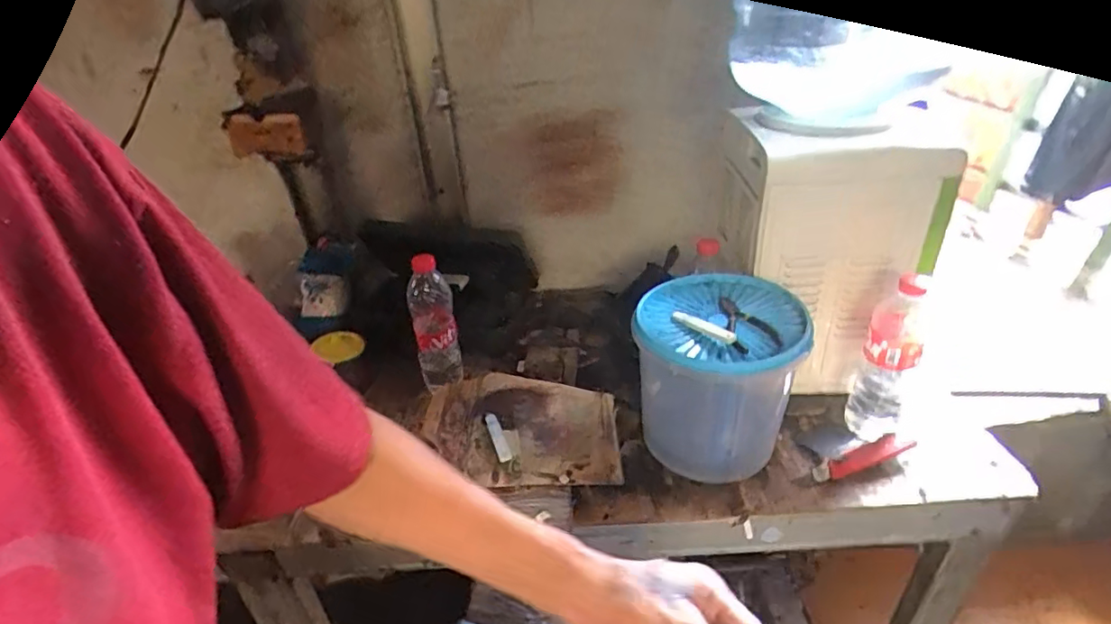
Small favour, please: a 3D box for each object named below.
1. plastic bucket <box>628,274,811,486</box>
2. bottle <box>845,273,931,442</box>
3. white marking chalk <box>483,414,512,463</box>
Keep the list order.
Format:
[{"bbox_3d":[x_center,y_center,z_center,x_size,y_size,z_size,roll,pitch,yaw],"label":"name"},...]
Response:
[{"bbox_3d":[0.194,0.082,0.691,0.184,0.192,0.178,-3,31,2],"label":"plastic bucket"},{"bbox_3d":[0.409,0.056,0.694,0.060,0.205,0.072,14,35,28],"label":"bottle"},{"bbox_3d":[-0.071,0.152,0.681,0.016,0.008,0.085,-14,32,-16],"label":"white marking chalk"}]

